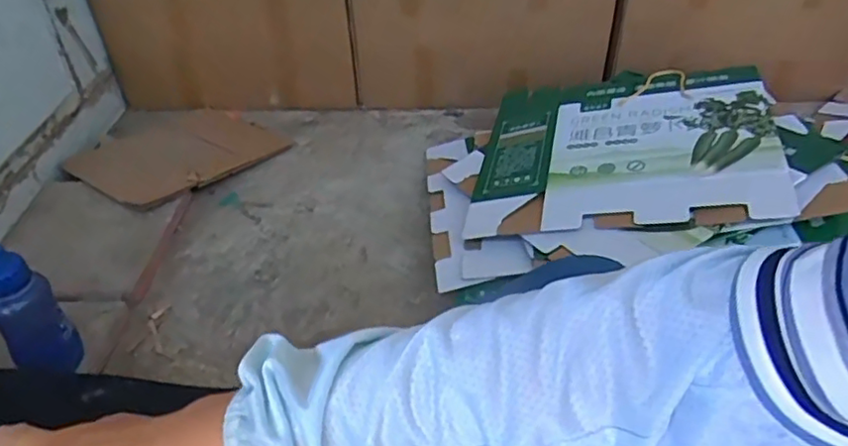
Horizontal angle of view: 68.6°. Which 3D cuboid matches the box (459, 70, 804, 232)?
[{"bbox_3d":[0.336,-0.139,1.072,0.488,0.041,0.426,-4,41,23],"label":"box"}]

